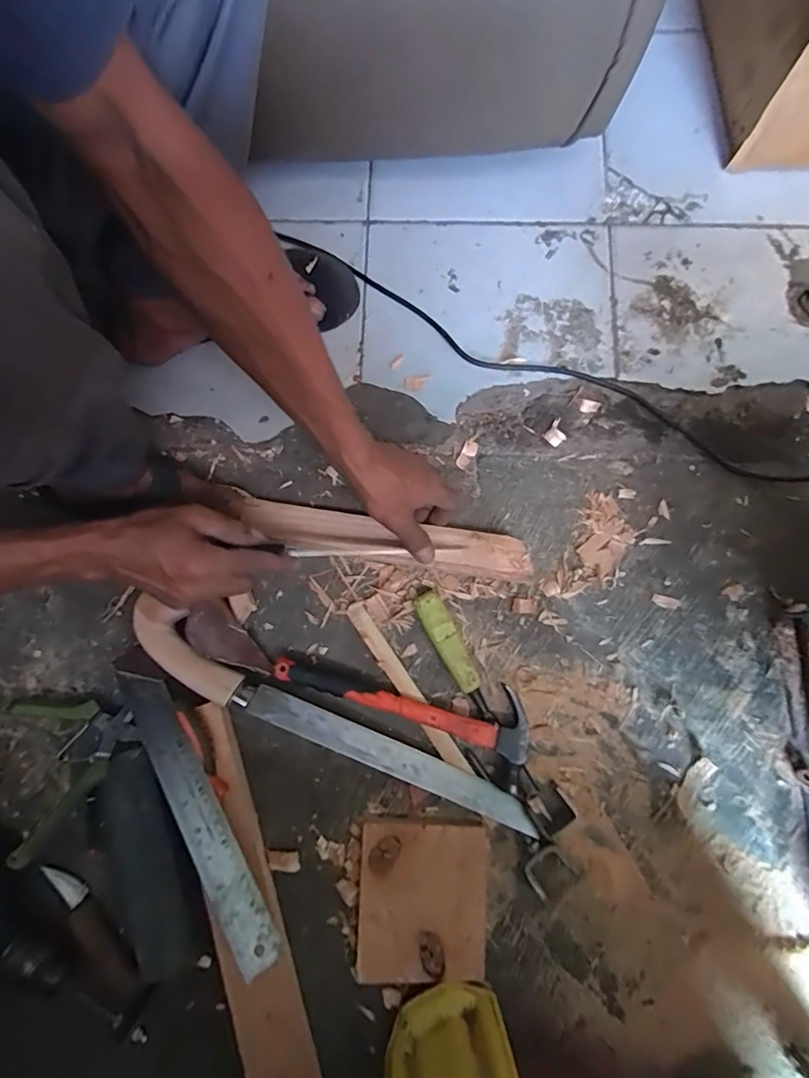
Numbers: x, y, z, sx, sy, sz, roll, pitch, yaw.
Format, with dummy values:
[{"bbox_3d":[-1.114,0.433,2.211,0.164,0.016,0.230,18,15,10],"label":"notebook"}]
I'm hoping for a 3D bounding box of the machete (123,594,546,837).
[{"bbox_3d":[-0.077,0.186,0.487,0.452,0.054,0.062,28,82,6],"label":"machete"}]

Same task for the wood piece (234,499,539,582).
[{"bbox_3d":[-0.022,0.004,0.530,0.306,0.021,0.052,9,80,3],"label":"wood piece"}]

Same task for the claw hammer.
[{"bbox_3d":[0.003,0.156,0.497,0.258,0.030,0.085,25,82,5],"label":"claw hammer"}]

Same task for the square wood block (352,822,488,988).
[{"bbox_3d":[0.017,0.346,0.463,0.120,0.021,0.139,2,80,2],"label":"square wood block"}]

